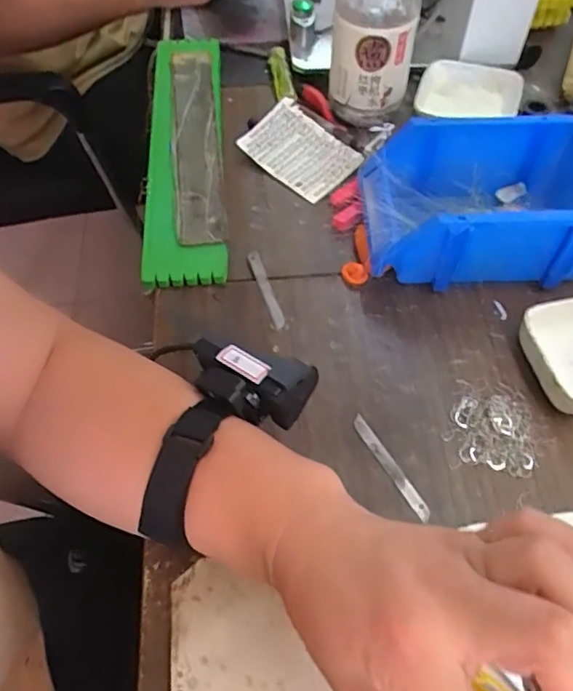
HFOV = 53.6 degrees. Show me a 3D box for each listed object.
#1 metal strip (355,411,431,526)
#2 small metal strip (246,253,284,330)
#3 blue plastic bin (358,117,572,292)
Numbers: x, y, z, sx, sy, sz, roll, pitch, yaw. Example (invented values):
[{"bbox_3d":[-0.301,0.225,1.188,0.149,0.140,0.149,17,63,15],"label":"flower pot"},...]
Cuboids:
[{"bbox_3d":[0.070,0.081,0.381,0.010,0.006,0.081,-25,60,-16],"label":"metal strip"},{"bbox_3d":[-0.017,-0.047,0.460,0.010,0.004,0.078,-16,58,-11],"label":"small metal strip"},{"bbox_3d":[0.163,-0.118,0.461,0.200,0.076,0.134,3,57,2],"label":"blue plastic bin"}]

